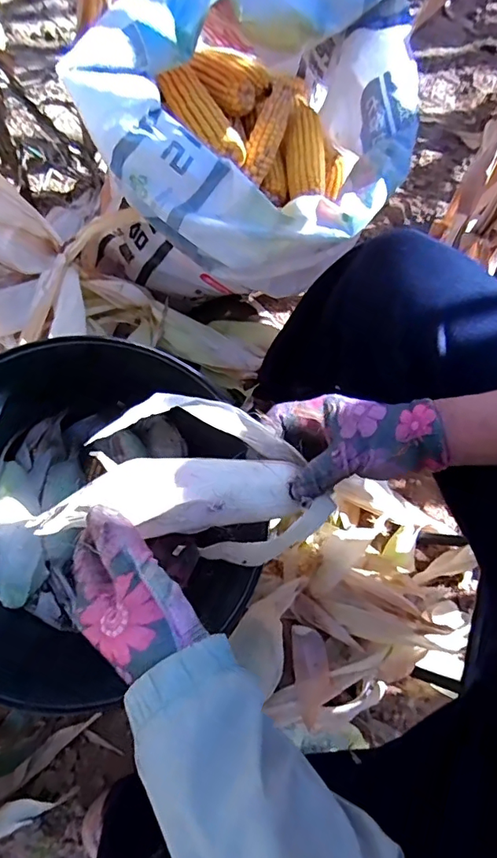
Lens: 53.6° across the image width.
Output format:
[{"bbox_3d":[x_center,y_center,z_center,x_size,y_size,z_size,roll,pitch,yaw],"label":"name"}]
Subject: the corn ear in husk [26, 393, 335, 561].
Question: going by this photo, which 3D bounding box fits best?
[{"bbox_3d":[-0.035,0.035,0.351,0.197,0.060,0.103,13,72,-23],"label":"corn ear in husk"}]

